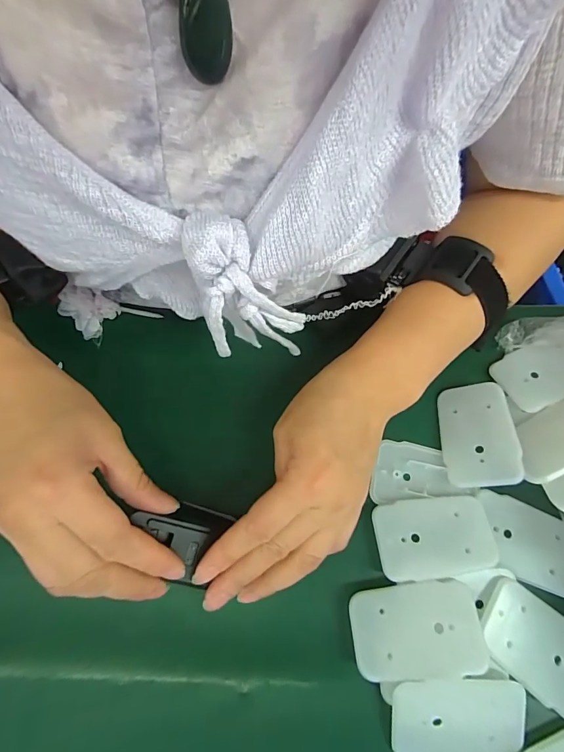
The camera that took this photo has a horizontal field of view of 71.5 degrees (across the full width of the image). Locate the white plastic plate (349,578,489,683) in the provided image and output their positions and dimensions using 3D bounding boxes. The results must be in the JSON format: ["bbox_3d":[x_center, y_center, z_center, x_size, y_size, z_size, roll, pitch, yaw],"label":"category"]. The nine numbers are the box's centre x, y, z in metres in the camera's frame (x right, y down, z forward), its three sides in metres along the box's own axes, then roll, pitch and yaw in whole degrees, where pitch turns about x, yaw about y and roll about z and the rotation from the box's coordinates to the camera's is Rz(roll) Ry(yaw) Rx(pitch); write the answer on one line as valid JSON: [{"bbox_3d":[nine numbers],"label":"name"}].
[{"bbox_3d":[0.073,0.138,0.214,0.067,0.008,0.043,-5,70,0],"label":"white plastic plate"}]

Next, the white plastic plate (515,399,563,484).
[{"bbox_3d":[0.172,0.037,0.244,0.067,0.004,0.045,-27,27,0],"label":"white plastic plate"}]

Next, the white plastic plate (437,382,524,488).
[{"bbox_3d":[0.127,0.037,0.258,0.044,0.005,0.068,-18,55,28],"label":"white plastic plate"}]

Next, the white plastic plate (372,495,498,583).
[{"bbox_3d":[0.091,0.096,0.236,0.067,0.004,0.043,-6,70,-1],"label":"white plastic plate"}]

